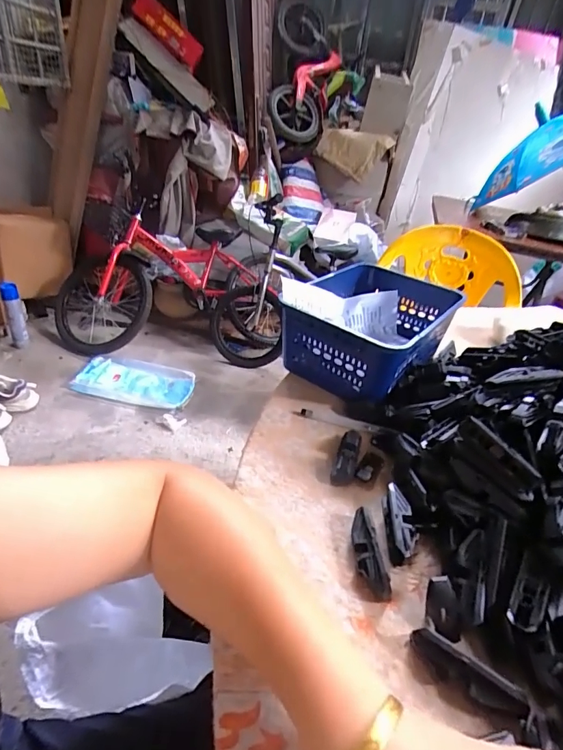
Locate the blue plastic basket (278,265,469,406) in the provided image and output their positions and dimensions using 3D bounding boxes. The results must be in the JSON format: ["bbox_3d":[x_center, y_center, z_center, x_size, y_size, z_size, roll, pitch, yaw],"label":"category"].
[{"bbox_3d":[0.123,-0.063,0.583,0.171,0.100,0.259,26,37,26],"label":"blue plastic basket"}]

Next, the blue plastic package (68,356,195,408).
[{"bbox_3d":[-0.616,0.019,1.746,0.464,0.058,0.238,6,33,-2],"label":"blue plastic package"}]

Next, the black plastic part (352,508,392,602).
[{"bbox_3d":[0.068,0.141,0.329,0.018,0.022,0.068,-1,34,-12],"label":"black plastic part"}]

